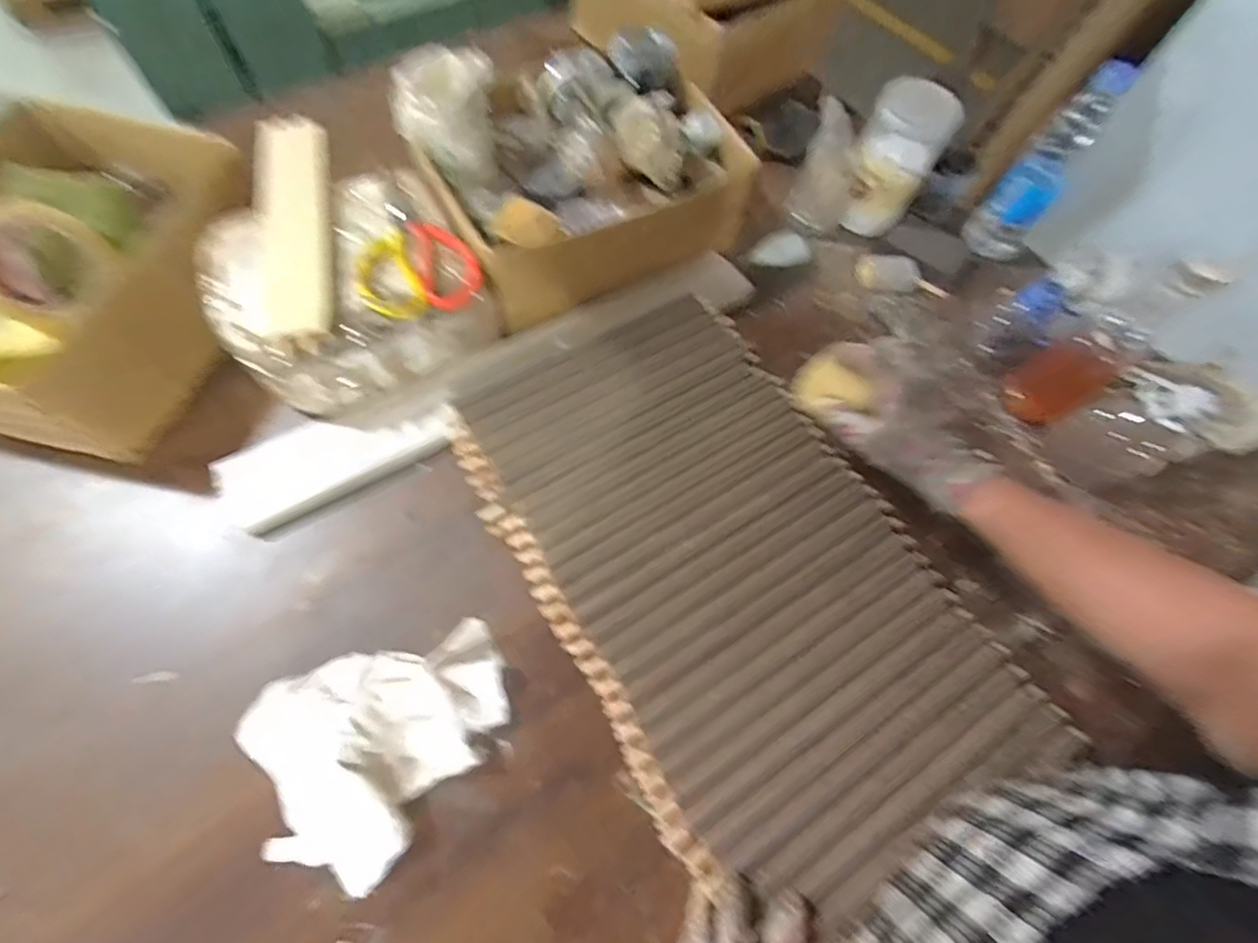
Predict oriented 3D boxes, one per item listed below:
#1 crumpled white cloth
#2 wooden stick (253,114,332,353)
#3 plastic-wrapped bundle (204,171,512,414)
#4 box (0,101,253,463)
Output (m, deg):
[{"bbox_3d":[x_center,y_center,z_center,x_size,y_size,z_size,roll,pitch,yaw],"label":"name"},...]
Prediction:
[{"bbox_3d":[-0.187,0.217,0.418,0.194,0.053,0.164,-18,70,-10],"label":"crumpled white cloth"},{"bbox_3d":[-0.323,-0.240,0.516,0.068,0.014,0.296,-13,69,-8],"label":"wooden stick"},{"bbox_3d":[-0.277,-0.181,0.549,0.228,0.103,0.189,-32,73,-14],"label":"plastic-wrapped bundle"},{"bbox_3d":[-0.529,-0.204,0.530,0.244,0.111,0.339,15,68,3],"label":"box"}]

